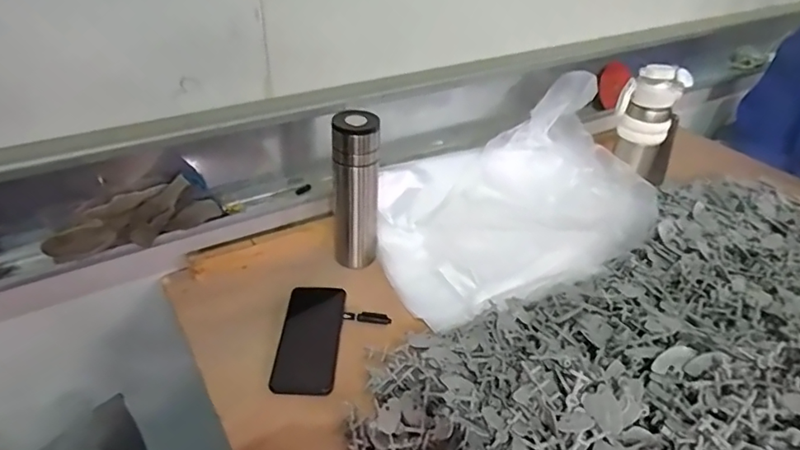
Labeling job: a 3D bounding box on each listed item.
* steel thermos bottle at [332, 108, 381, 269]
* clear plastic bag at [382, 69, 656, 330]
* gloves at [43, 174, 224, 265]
[{"bbox_3d":[-0.065,-0.044,0.762,0.066,0.228,0.059,5,37,2],"label":"steel thermos bottle"},{"bbox_3d":[0.195,-0.060,0.814,0.475,0.141,0.279,-21,43,-22],"label":"clear plastic bag"},{"bbox_3d":[-0.345,-0.010,0.680,0.207,0.070,0.048,-24,44,-25],"label":"gloves"}]

